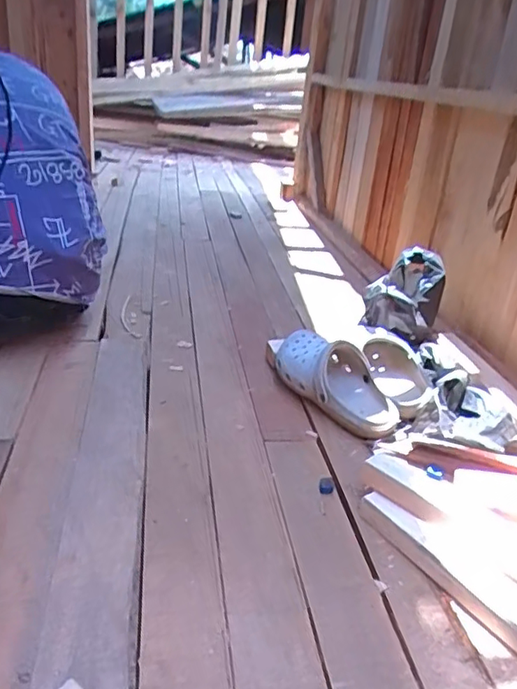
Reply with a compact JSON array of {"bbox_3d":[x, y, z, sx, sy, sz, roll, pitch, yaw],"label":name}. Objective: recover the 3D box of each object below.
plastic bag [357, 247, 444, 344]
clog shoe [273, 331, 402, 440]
[{"bbox_3d":[0.290,-0.102,1.104,0.150,0.155,0.086,11,27,7],"label":"plastic bag"},{"bbox_3d":[0.134,0.052,0.953,0.118,0.108,0.269,-12,31,-30],"label":"clog shoe"}]

